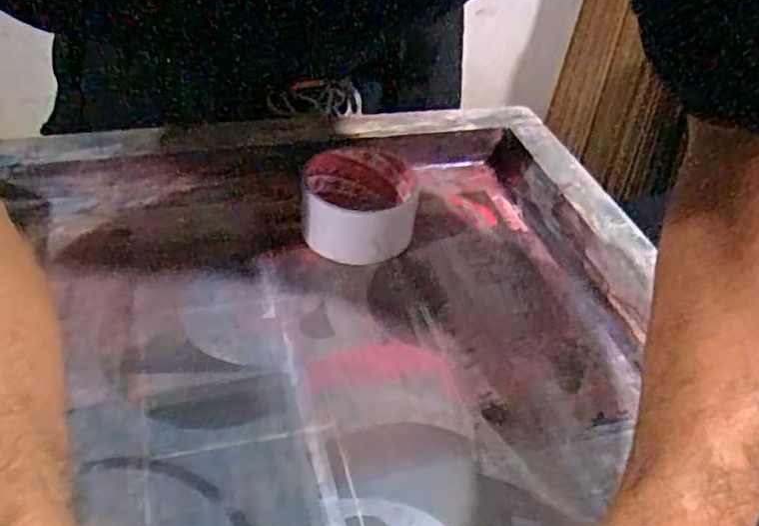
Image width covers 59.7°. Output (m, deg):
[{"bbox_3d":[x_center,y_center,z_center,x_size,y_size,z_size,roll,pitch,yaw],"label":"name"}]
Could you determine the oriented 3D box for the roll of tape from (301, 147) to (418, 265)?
[{"bbox_3d":[-0.014,-0.044,0.472,0.078,0.045,0.076,4,43,-3],"label":"roll of tape"}]

